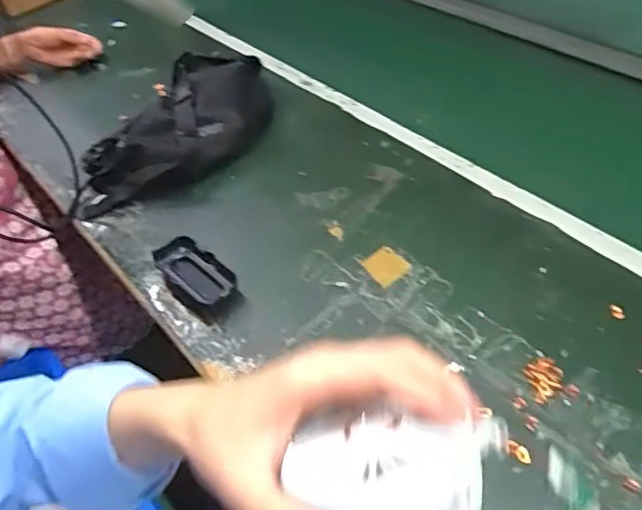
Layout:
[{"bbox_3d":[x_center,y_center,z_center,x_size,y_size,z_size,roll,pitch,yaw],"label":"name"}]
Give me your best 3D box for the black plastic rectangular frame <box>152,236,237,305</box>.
[{"bbox_3d":[-0.145,0.020,0.673,0.051,0.027,0.106,-37,53,-25],"label":"black plastic rectangular frame"}]

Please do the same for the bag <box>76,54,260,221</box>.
[{"bbox_3d":[-0.193,-0.177,0.823,0.144,0.082,0.337,31,57,31],"label":"bag"}]

